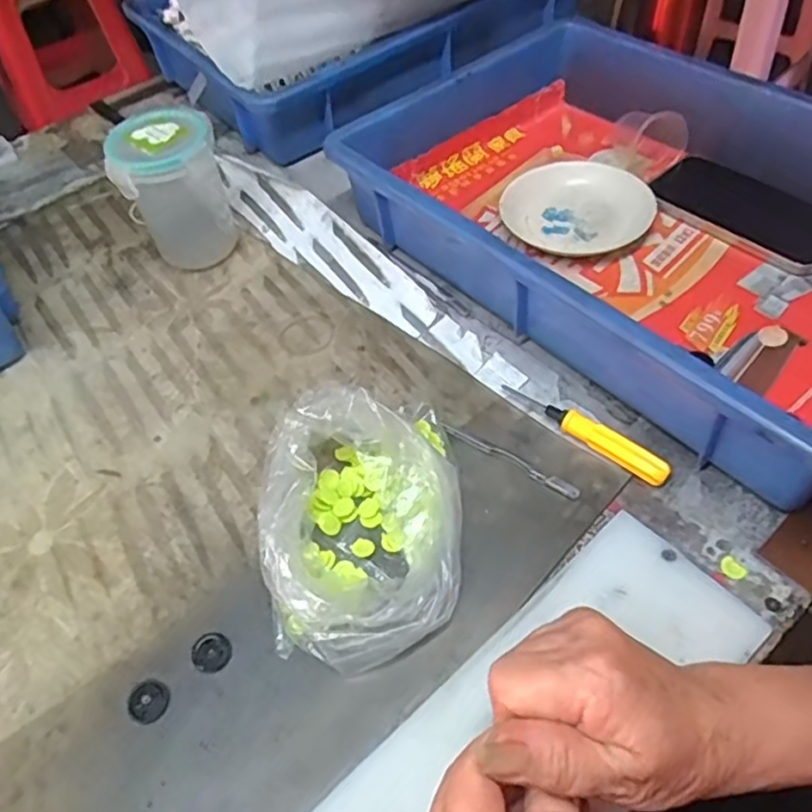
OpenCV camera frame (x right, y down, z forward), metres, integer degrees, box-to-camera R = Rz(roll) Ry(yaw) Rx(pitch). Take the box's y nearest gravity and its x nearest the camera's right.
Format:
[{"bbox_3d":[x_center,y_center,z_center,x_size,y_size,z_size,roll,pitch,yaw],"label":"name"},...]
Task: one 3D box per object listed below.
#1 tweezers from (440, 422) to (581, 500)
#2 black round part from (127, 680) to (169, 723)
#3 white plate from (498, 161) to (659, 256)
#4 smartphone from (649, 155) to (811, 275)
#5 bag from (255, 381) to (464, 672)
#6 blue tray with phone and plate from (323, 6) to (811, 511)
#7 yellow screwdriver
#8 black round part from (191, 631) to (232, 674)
[{"bbox_3d":[0.064,0.032,0.425,0.096,0.005,0.010,30,58,24],"label":"tweezers"},{"bbox_3d":[-0.131,0.150,0.346,0.021,0.004,0.020,-3,51,3],"label":"black round part"},{"bbox_3d":[0.143,-0.166,0.569,0.119,0.021,0.119,-3,51,3],"label":"white plate"},{"bbox_3d":[0.272,-0.160,0.550,0.078,0.014,0.155,-36,57,-22],"label":"smartphone"},{"bbox_3d":[-0.021,0.058,0.374,0.103,0.058,0.154,2,52,7],"label":"bag"},{"bbox_3d":[0.186,-0.144,0.510,0.300,0.098,0.435,-35,57,-21],"label":"blue tray with phone and plate"},{"bbox_3d":[0.111,0.014,0.428,0.116,0.018,0.014,32,61,27],"label":"yellow screwdriver"},{"bbox_3d":[-0.103,0.130,0.360,0.021,0.004,0.020,-3,51,3],"label":"black round part"}]

